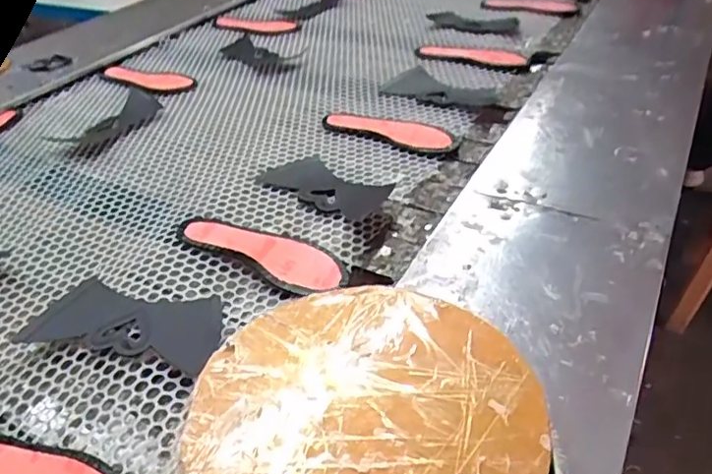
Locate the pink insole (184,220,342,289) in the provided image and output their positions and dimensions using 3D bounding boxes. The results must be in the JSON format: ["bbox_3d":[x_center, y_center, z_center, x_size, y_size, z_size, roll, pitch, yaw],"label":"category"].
[{"bbox_3d":[-0.112,0.019,0.658,0.208,0.021,0.061,14,42,21],"label":"pink insole"}]

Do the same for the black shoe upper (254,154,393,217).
[{"bbox_3d":[-0.040,-0.075,0.777,0.184,0.008,0.099,24,47,30],"label":"black shoe upper"}]

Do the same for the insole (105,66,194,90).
[{"bbox_3d":[-0.413,-0.319,1.110,0.203,0.007,0.062,15,43,21],"label":"insole"}]

